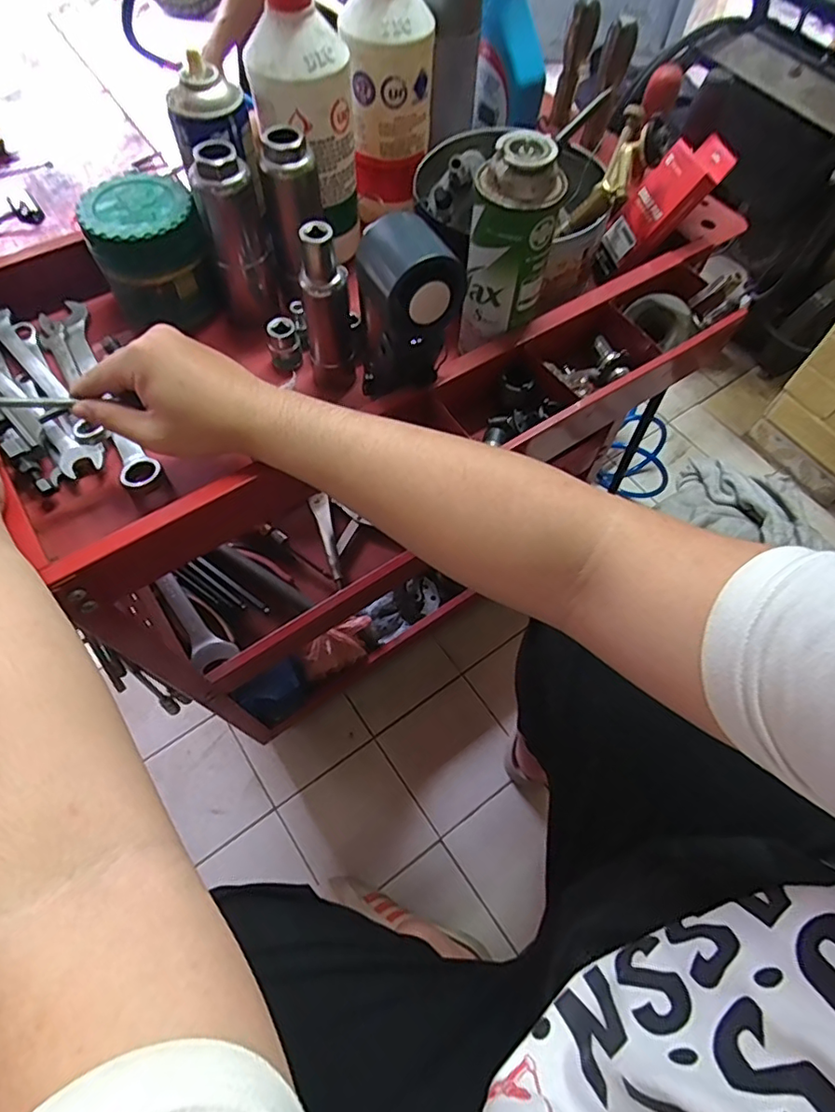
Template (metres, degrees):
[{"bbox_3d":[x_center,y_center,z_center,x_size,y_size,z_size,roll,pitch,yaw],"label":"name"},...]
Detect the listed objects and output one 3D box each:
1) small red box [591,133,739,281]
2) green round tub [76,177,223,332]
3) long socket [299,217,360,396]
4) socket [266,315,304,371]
[{"bbox_3d":[0.234,-0.344,0.553,0.023,0.140,0.059,4,53,-47],"label":"small red box"},{"bbox_3d":[-0.249,-0.284,0.525,0.095,0.085,0.105,-27,67,-15],"label":"green round tub"},{"bbox_3d":[-0.073,-0.202,0.475,0.033,0.147,0.029,16,64,6],"label":"long socket"},{"bbox_3d":[-0.123,-0.199,0.521,0.027,0.038,0.029,-5,63,-5],"label":"socket"}]

